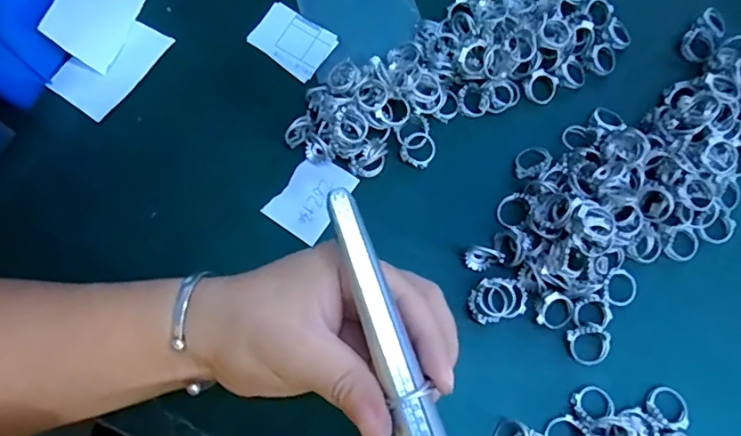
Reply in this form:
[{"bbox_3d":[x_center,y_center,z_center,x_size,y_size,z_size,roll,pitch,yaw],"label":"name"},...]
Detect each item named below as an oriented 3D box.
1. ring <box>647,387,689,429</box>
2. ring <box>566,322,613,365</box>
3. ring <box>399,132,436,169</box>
[{"bbox_3d":[0.167,0.106,0.301,0.023,0.008,0.021,0,74,0],"label":"ring"},{"bbox_3d":[0.126,0.073,0.308,0.022,0.010,0.022,0,74,0],"label":"ring"},{"bbox_3d":[0.030,-0.043,0.341,0.021,0.008,0.022,0,74,0],"label":"ring"}]

